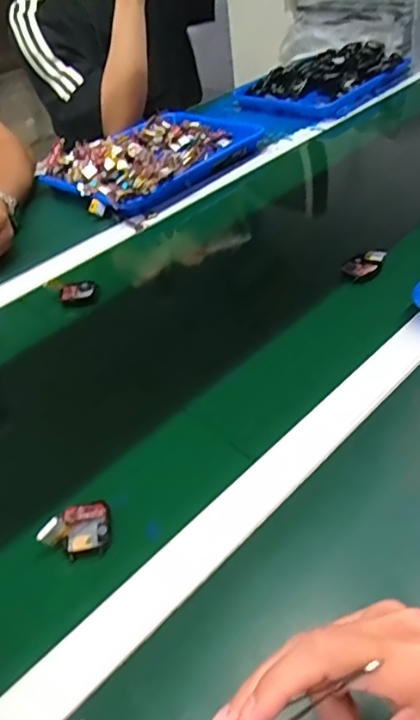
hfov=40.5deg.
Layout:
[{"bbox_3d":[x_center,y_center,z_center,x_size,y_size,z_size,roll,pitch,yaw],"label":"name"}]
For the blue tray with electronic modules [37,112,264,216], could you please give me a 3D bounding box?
[{"bbox_3d":[-0.093,-0.344,0.943,0.239,0.055,0.342,27,52,35],"label":"blue tray with electronic modules"}]

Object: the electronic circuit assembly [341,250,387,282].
[{"bbox_3d":[0.187,-0.115,0.678,0.052,0.016,0.034,-26,45,-21],"label":"electronic circuit assembly"}]

